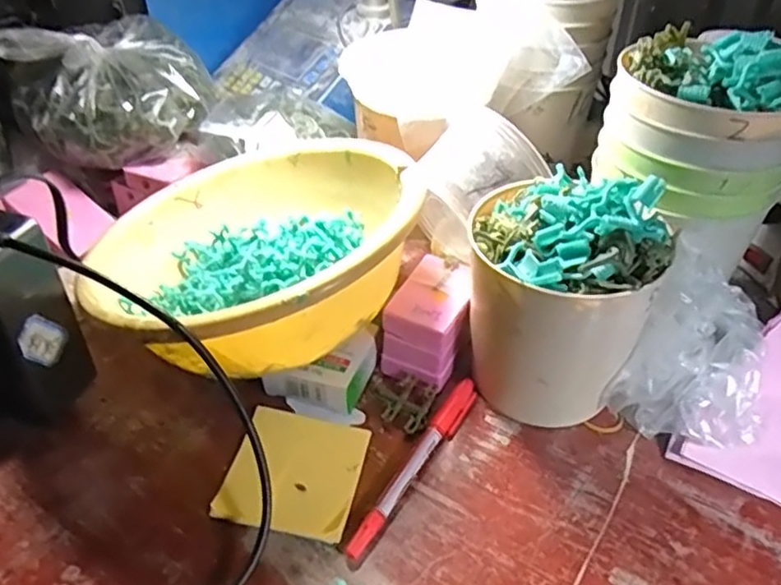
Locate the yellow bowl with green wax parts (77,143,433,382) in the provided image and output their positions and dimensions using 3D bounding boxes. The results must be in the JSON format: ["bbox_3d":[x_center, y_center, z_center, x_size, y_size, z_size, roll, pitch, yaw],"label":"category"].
[{"bbox_3d":[-0.092,-0.034,0.434,0.216,0.085,0.220,0,40,0],"label":"yellow bowl with green wax parts"}]

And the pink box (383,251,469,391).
[{"bbox_3d":[0.028,0.021,0.437,0.046,0.058,0.069,16,42,19],"label":"pink box"}]

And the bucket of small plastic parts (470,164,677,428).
[{"bbox_3d":[0.097,0.008,0.391,0.110,0.146,0.090,25,46,28],"label":"bucket of small plastic parts"}]

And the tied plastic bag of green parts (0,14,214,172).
[{"bbox_3d":[-0.234,-0.176,0.544,0.155,0.087,0.109,-24,45,-26],"label":"tied plastic bag of green parts"}]

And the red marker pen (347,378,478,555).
[{"bbox_3d":[0.017,0.100,0.381,0.014,0.010,0.137,21,44,24],"label":"red marker pen"}]

